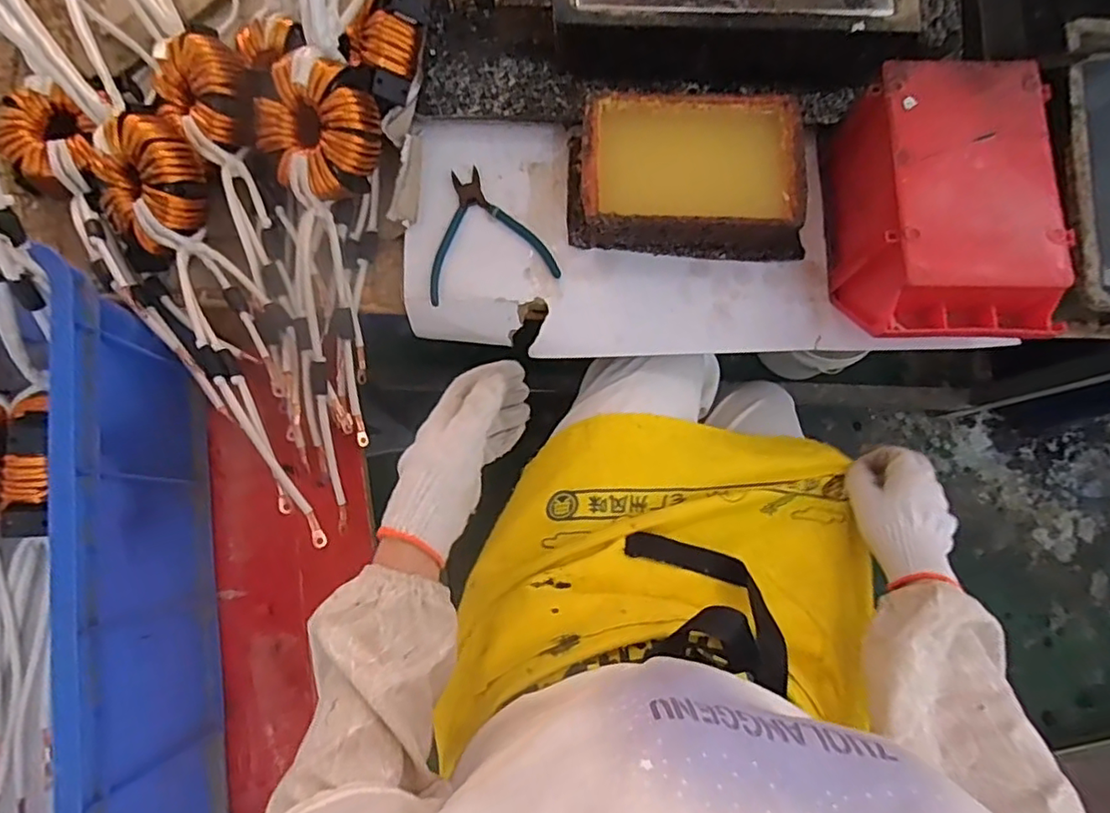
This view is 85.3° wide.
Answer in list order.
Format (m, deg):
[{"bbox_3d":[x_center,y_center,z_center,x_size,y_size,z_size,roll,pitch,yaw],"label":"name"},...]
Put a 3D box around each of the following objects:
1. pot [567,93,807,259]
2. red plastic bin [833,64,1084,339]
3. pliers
[{"bbox_3d":[0.127,-0.221,0.585,0.221,0.066,0.134,2,79,0],"label":"pot"},{"bbox_3d":[0.345,-0.173,0.547,0.147,0.114,0.238,1,79,0],"label":"red plastic bin"},{"bbox_3d":[-0.075,-0.177,0.606,0.124,0.011,0.133,-16,80,-3],"label":"pliers"}]

